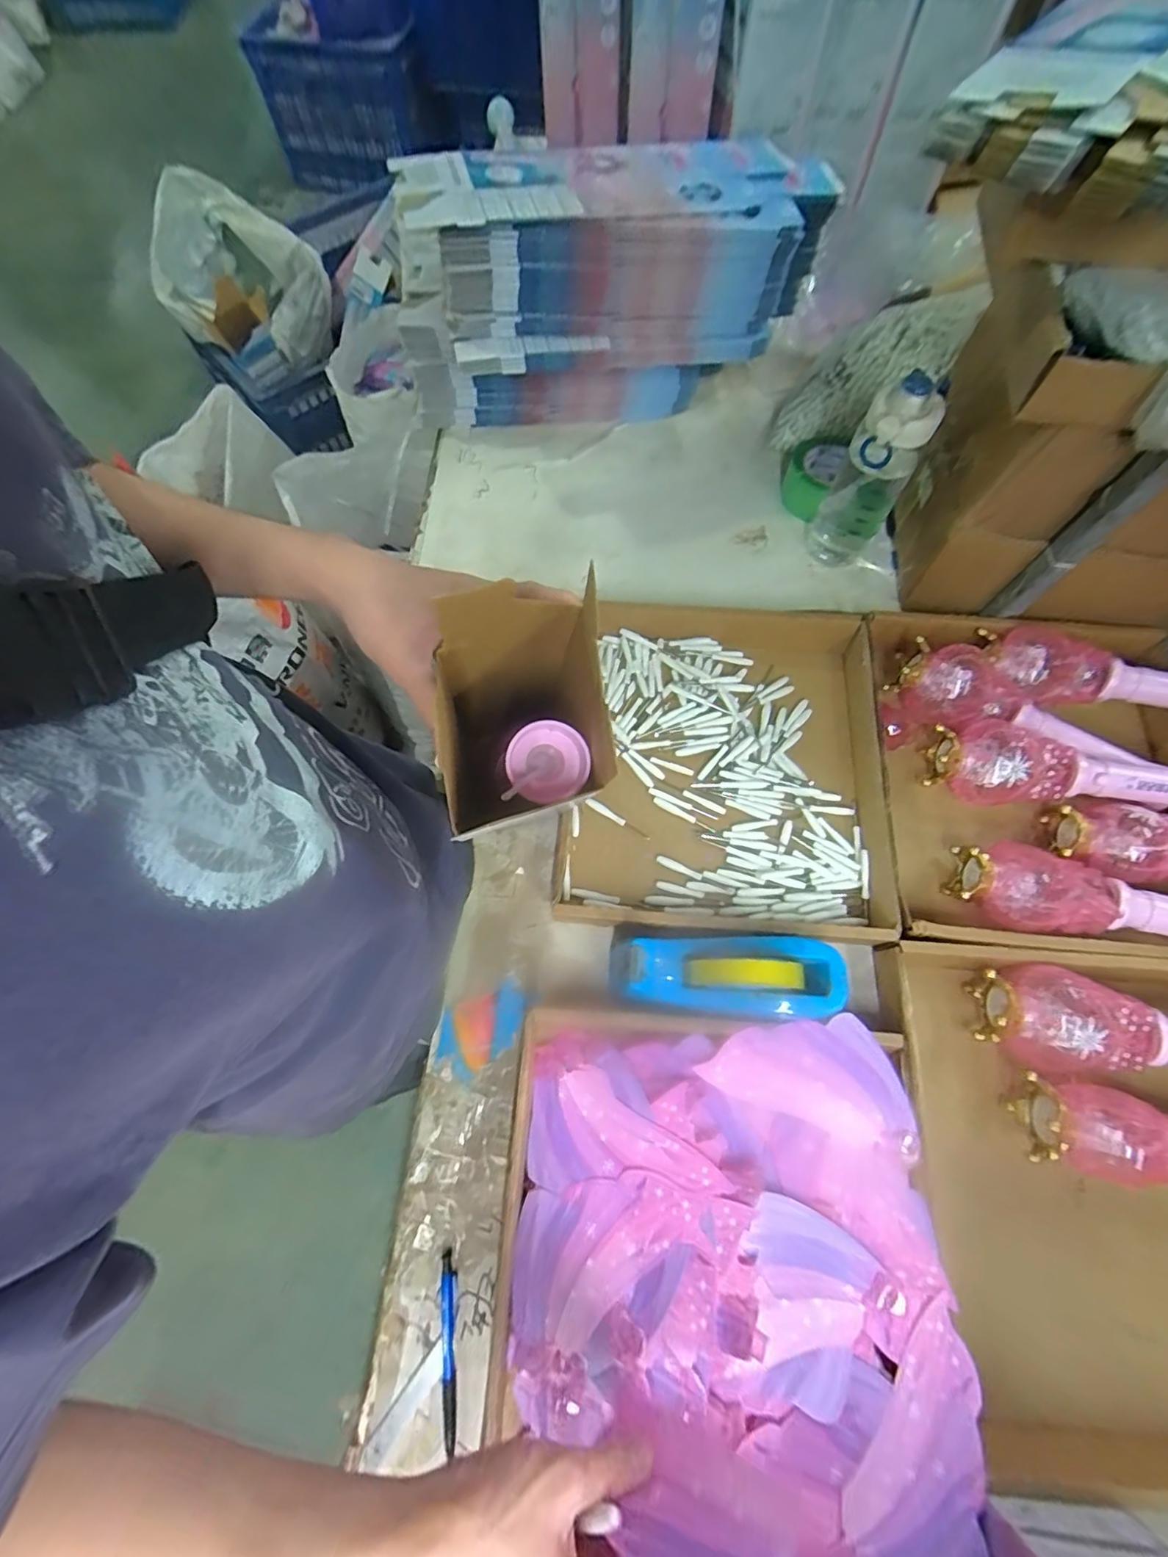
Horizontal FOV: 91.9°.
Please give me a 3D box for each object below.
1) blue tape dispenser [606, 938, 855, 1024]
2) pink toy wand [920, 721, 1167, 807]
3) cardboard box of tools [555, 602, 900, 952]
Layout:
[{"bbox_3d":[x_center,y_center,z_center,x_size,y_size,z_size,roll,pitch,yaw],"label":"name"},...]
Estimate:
[{"bbox_3d":[0.127,0.183,0.525,0.204,0.078,0.076,2,68,2],"label":"blue tape dispenser"},{"bbox_3d":[0.560,-0.004,0.631,0.334,0.072,0.088,6,69,4],"label":"pink toy wand"},{"bbox_3d":[0.167,-0.022,0.650,0.361,0.060,0.390,6,69,4],"label":"cardboard box of tools"}]

